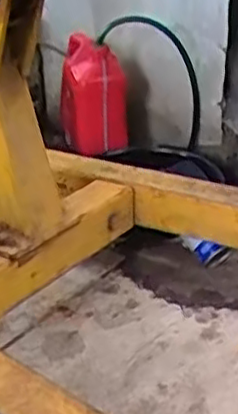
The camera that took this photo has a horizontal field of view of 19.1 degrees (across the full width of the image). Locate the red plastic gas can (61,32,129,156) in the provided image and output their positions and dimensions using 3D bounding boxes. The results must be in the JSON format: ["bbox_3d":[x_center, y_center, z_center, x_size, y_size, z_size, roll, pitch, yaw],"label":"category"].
[{"bbox_3d":[-0.053,-0.239,1.534,0.146,0.228,0.109,-1,25,-1],"label":"red plastic gas can"}]

